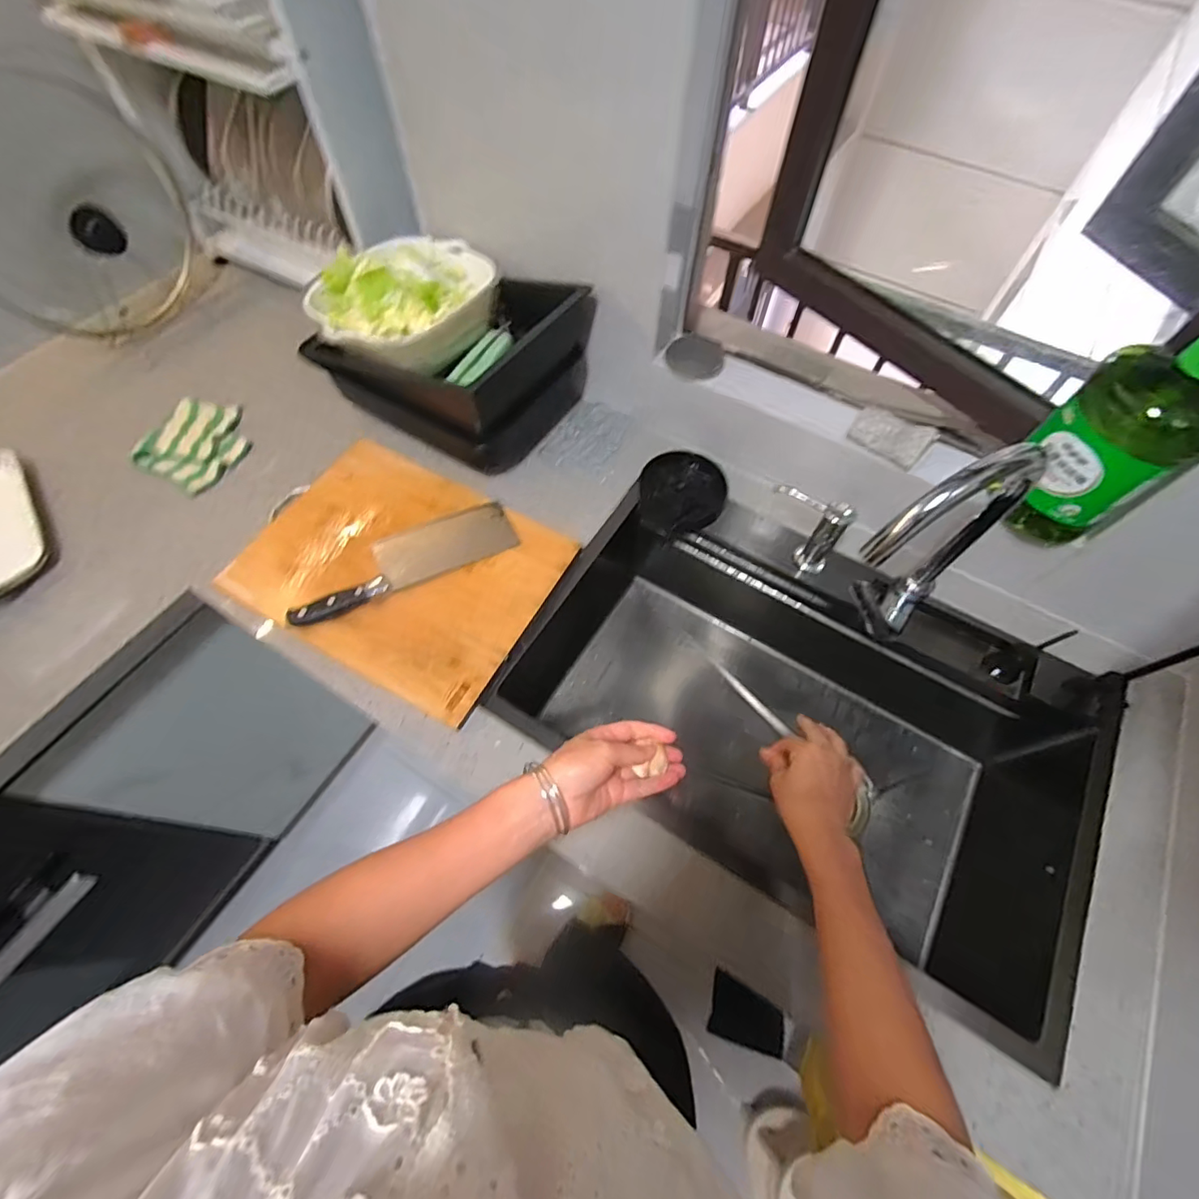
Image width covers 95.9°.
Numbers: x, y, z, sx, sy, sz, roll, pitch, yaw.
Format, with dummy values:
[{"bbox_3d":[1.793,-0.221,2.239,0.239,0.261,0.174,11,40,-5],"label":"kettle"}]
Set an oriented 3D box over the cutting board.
[{"bbox_3d":[-0.248,-0.045,0.706,0.369,0.024,0.285,29,65,7],"label":"cutting board"}]

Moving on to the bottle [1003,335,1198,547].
[{"bbox_3d":[0.512,-0.161,0.536,0.113,0.270,0.085,35,66,16],"label":"bottle"}]

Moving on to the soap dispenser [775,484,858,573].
[{"bbox_3d":[0.270,-0.097,0.709,0.098,0.124,0.038,34,66,16],"label":"soap dispenser"}]

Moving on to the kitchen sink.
[{"bbox_3d":[0.245,0.155,0.759,0.699,0.238,0.433,31,65,14],"label":"kitchen sink"}]

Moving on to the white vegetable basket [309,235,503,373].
[{"bbox_3d":[-0.260,-0.401,0.718,0.242,0.080,0.206,-14,63,-10],"label":"white vegetable basket"}]

